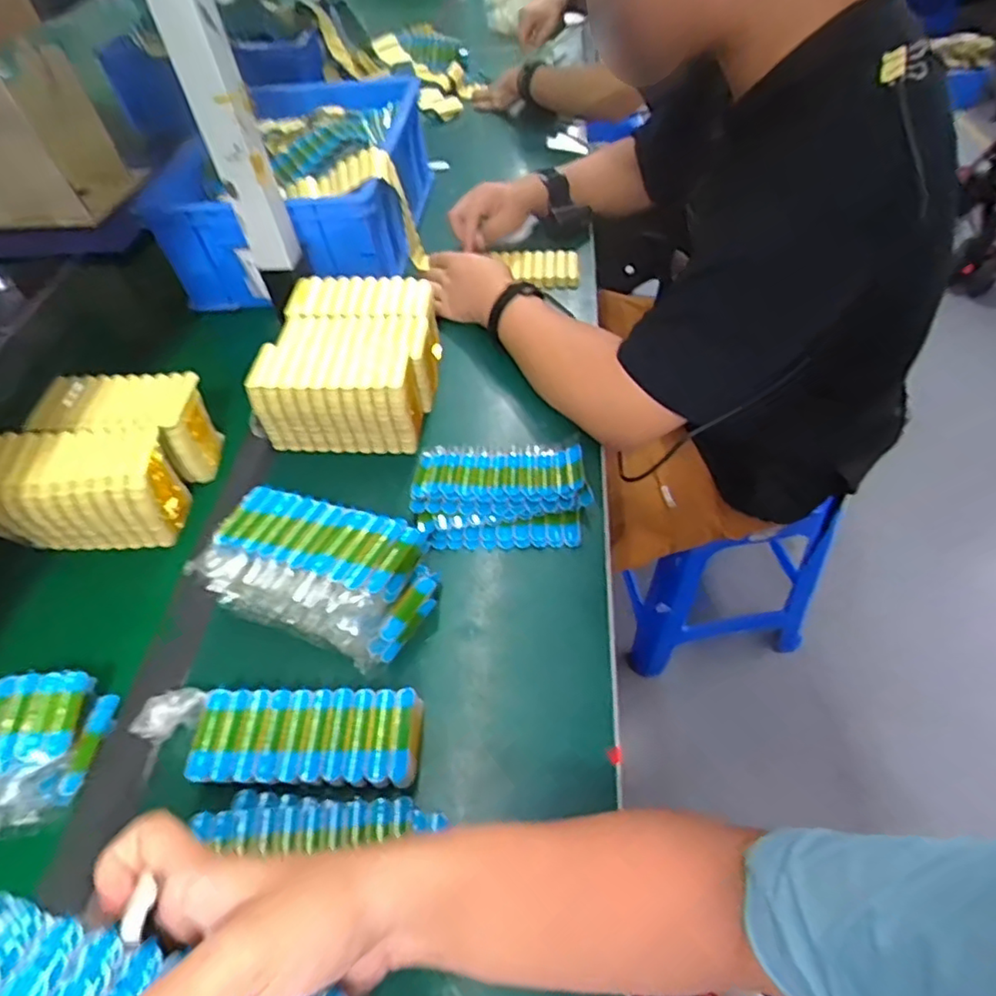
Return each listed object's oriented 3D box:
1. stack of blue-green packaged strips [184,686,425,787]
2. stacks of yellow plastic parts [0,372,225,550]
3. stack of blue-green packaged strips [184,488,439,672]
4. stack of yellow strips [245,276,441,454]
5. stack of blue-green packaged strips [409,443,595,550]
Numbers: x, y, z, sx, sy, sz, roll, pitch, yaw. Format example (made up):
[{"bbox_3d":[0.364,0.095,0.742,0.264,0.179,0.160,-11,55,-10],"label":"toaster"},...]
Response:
[{"bbox_3d":[-0.136,0.176,0.444,0.155,0.032,0.064,-1,51,4],"label":"stack of blue-green packaged strips"},{"bbox_3d":[-0.383,-0.039,0.600,0.163,0.094,0.163,-2,51,3],"label":"stacks of yellow plastic parts"},{"bbox_3d":[-0.146,0.060,0.507,0.178,0.089,0.098,16,54,16],"label":"stack of blue-green packaged strips"},{"bbox_3d":[-0.154,-0.151,0.671,0.160,0.082,0.186,2,51,6],"label":"stack of yellow strips"},{"bbox_3d":[0.001,-0.008,0.584,0.162,0.031,0.118,1,51,6],"label":"stack of blue-green packaged strips"}]

